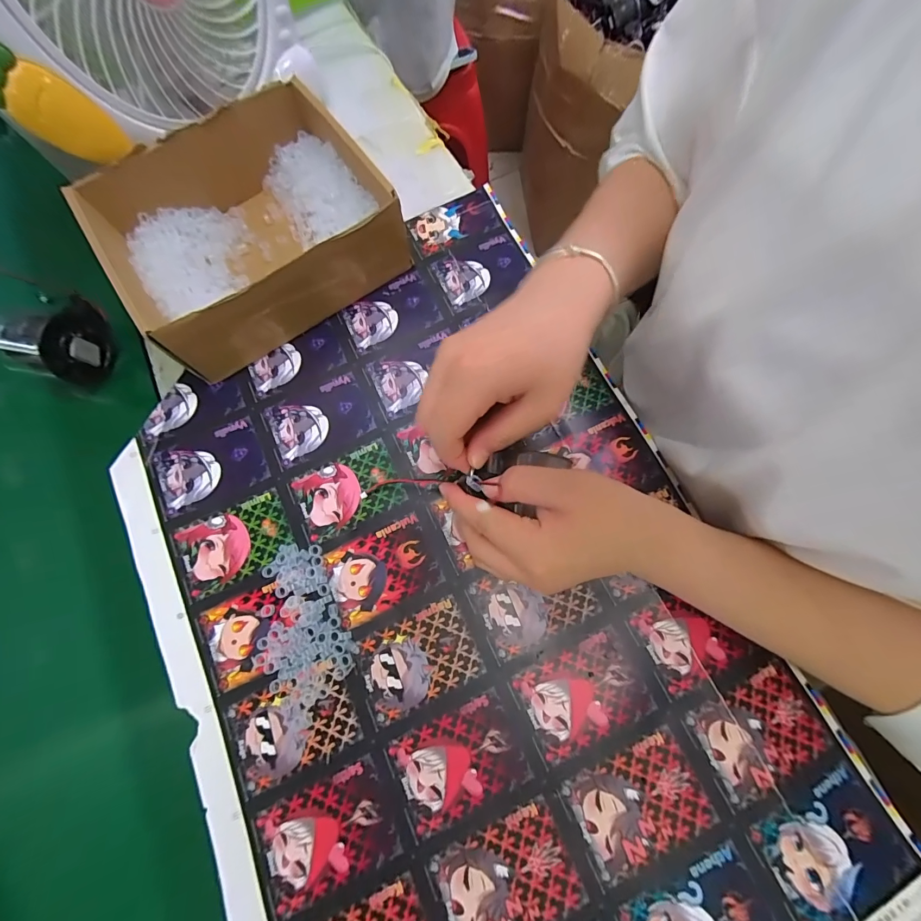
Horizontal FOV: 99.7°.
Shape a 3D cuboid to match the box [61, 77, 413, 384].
[{"bbox_3d":[-0.177,-0.192,0.330,0.200,0.074,0.168,-35,76,-7],"label":"box"}]

